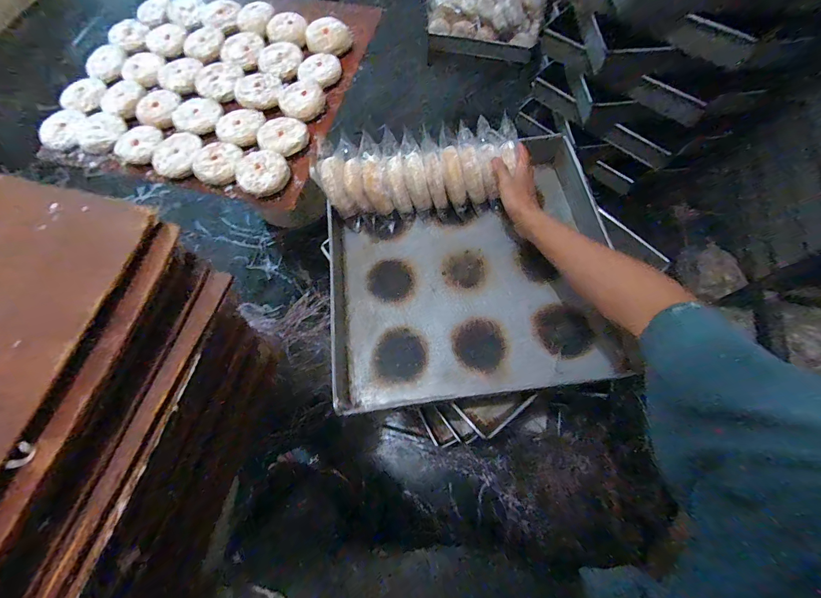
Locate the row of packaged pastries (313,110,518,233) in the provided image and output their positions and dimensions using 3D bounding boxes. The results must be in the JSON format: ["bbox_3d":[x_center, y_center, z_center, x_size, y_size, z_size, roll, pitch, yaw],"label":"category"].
[{"bbox_3d":[0.013,-0.200,0.561,0.298,0.112,0.112,-9,68,-2],"label":"row of packaged pastries"}]

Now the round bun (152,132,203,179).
[{"bbox_3d":[-0.435,-0.274,0.650,0.095,0.035,0.092,-1,68,2],"label":"round bun"}]

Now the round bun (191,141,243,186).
[{"bbox_3d":[-0.351,-0.253,0.636,0.085,0.032,0.069,-15,68,-4],"label":"round bun"}]

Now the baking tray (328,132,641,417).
[{"bbox_3d":[0.088,-0.040,0.534,0.416,0.059,0.380,-7,68,-1],"label":"baking tray"}]

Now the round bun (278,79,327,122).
[{"bbox_3d":[-0.212,-0.390,0.678,0.086,0.029,0.074,-27,69,-9],"label":"round bun"}]

